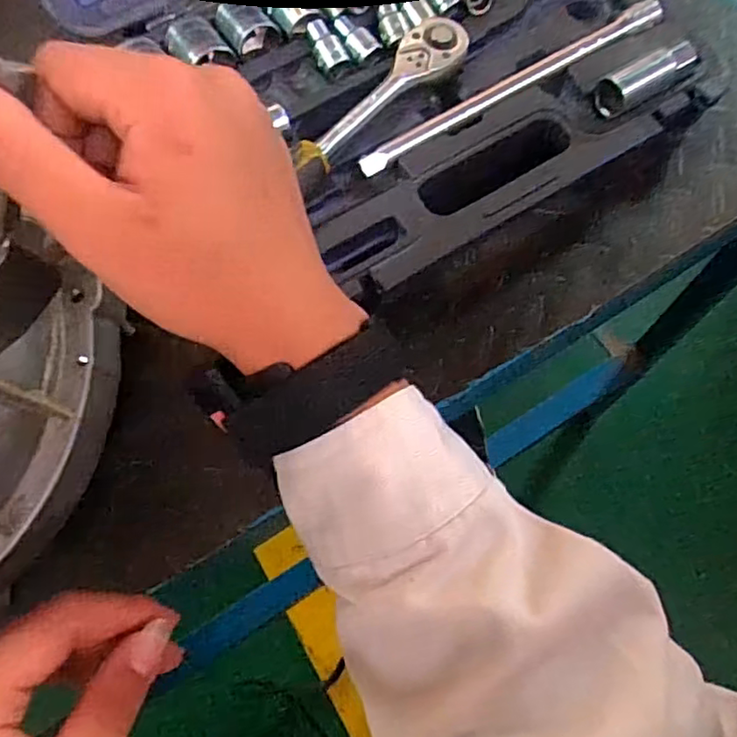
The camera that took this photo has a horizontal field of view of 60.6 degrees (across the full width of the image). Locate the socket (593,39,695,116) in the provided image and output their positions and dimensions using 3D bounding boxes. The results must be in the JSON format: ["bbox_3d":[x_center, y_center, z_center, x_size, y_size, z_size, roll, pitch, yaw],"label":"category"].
[{"bbox_3d":[0.179,-0.190,0.411,0.067,0.021,0.024,-32,72,-13],"label":"socket"}]

